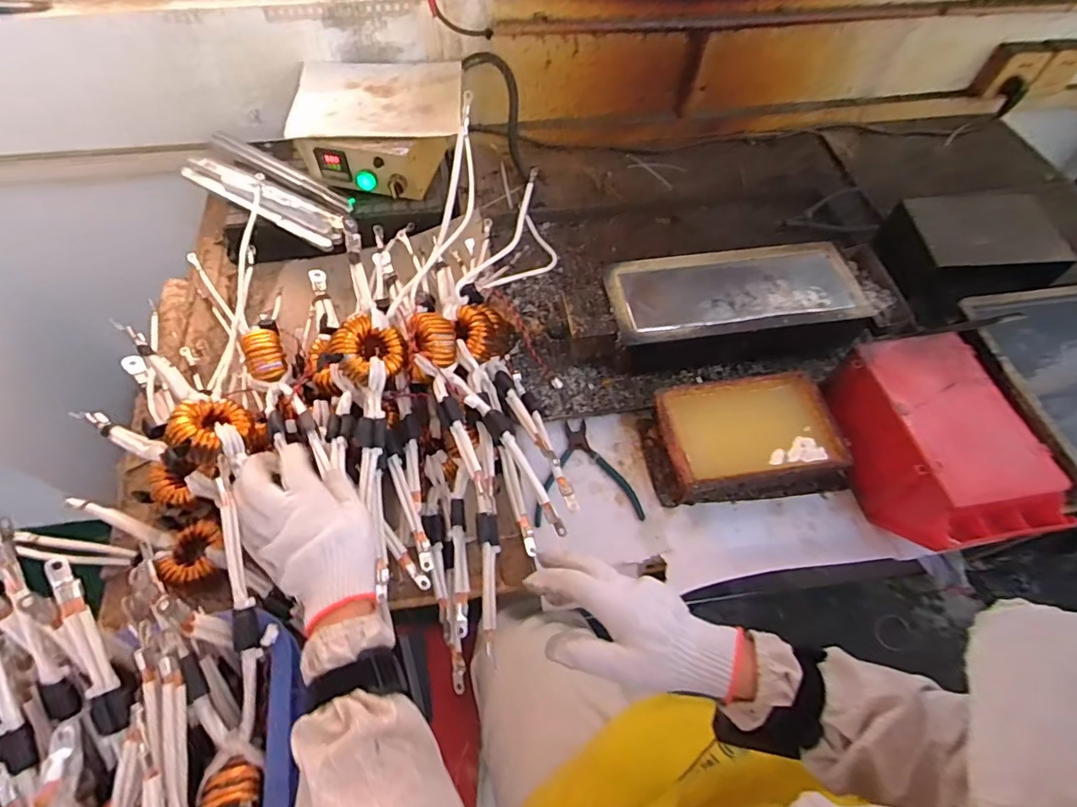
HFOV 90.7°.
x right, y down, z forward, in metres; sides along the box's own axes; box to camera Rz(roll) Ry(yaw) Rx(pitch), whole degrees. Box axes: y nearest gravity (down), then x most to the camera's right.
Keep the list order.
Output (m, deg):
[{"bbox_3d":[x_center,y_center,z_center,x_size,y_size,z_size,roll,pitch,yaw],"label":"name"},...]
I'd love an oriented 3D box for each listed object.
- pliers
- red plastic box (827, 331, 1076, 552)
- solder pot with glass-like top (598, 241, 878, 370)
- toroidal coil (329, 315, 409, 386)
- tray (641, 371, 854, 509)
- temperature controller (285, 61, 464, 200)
[{"bbox_3d":[0.058,0.081,0.653,0.126,0.013,0.133,-2,58,-3],"label":"pliers"},{"bbox_3d":[0.448,0.045,0.603,0.151,0.098,0.236,-10,59,-8],"label":"red plastic box"},{"bbox_3d":[0.262,-0.132,0.740,0.341,0.088,0.151,-8,59,-6],"label":"solder pot with glass-like top"},{"bbox_3d":[-0.193,-0.060,0.607,0.074,0.041,0.074,7,77,-30],"label":"toroidal coil"},{"bbox_3d":[0.251,0.043,0.646,0.230,0.069,0.140,-8,59,-7],"label":"tray"},{"bbox_3d":[-0.247,-0.440,0.849,0.253,0.087,0.238,-1,58,-2],"label":"temperature controller"}]

